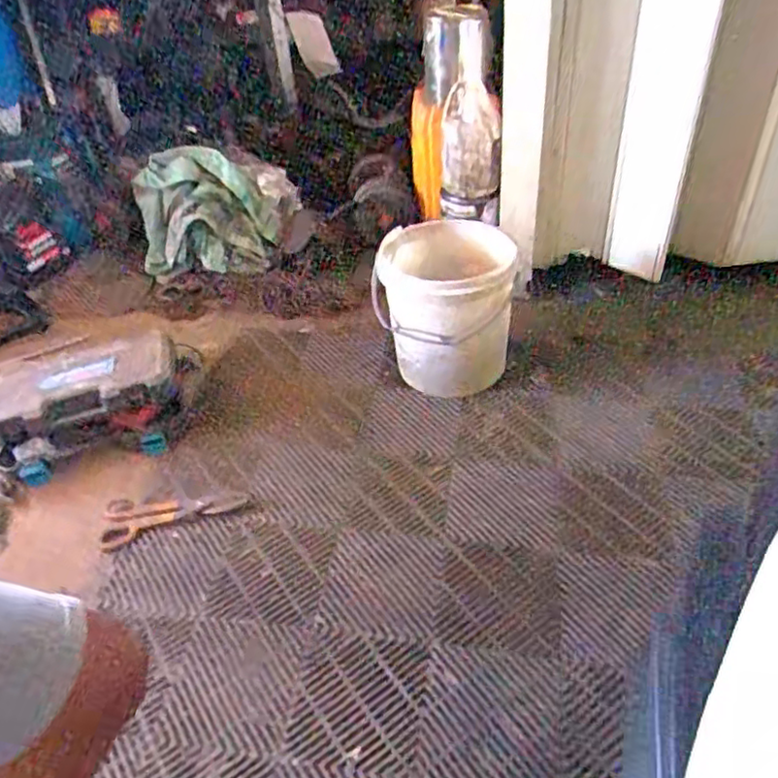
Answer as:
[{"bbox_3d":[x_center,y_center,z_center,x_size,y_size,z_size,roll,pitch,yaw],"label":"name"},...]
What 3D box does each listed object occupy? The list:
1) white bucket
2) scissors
[{"bbox_3d":[0.126,-0.164,1.487,0.285,0.355,0.285,-3,43,3],"label":"white bucket"},{"bbox_3d":[-0.439,0.241,1.316,0.276,0.015,0.109,-16,44,-12],"label":"scissors"}]

